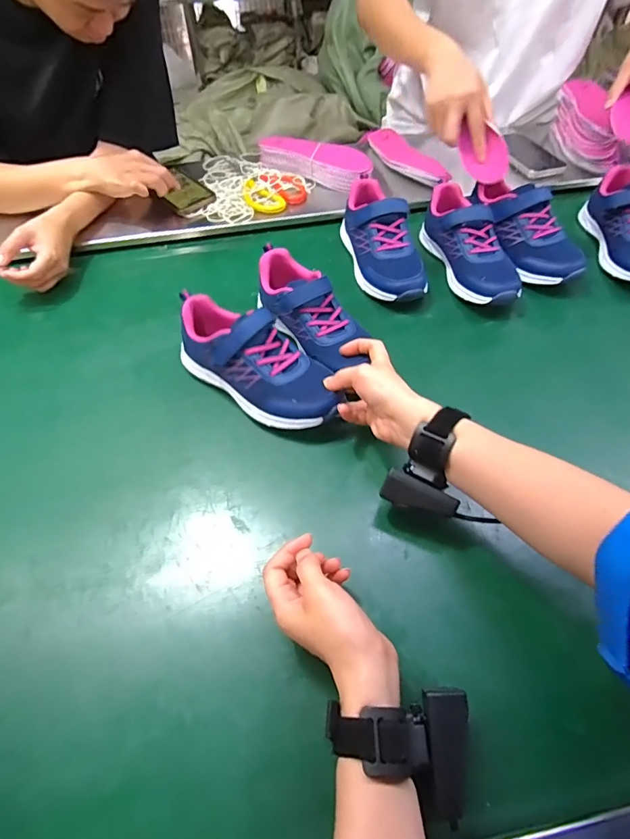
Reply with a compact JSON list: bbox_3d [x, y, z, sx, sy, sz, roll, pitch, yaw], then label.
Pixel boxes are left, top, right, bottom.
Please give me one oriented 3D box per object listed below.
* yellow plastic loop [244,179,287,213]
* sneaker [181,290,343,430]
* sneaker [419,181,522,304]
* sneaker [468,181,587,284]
[{"bbox_3d":[-0.097,-0.380,0.756,0.055,0.015,0.092,-34,59,-22],"label":"yellow plastic loop"},{"bbox_3d":[-0.069,-0.069,0.505,0.223,0.075,0.086,34,64,16],"label":"sneaker"},{"bbox_3d":[0.223,-0.254,0.629,0.082,0.080,0.201,-11,55,-7],"label":"sneaker"},{"bbox_3d":[0.307,-0.279,0.643,0.066,0.083,0.206,-21,55,-14],"label":"sneaker"}]

